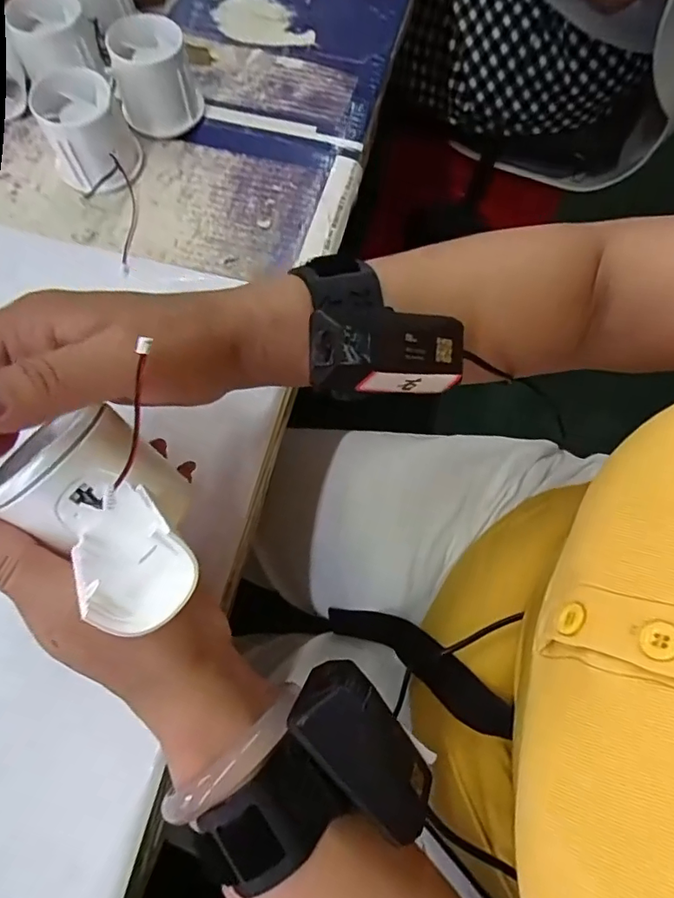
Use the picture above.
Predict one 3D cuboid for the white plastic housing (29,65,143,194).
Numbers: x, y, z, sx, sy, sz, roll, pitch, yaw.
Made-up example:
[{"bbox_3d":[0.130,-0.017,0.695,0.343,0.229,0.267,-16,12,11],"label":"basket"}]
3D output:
[{"bbox_3d":[-0.163,-0.207,0.341,0.053,0.048,0.054,0,70,-1],"label":"white plastic housing"}]

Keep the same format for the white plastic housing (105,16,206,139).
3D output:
[{"bbox_3d":[-0.126,-0.258,0.364,0.052,0.049,0.054,-12,71,-5],"label":"white plastic housing"}]

